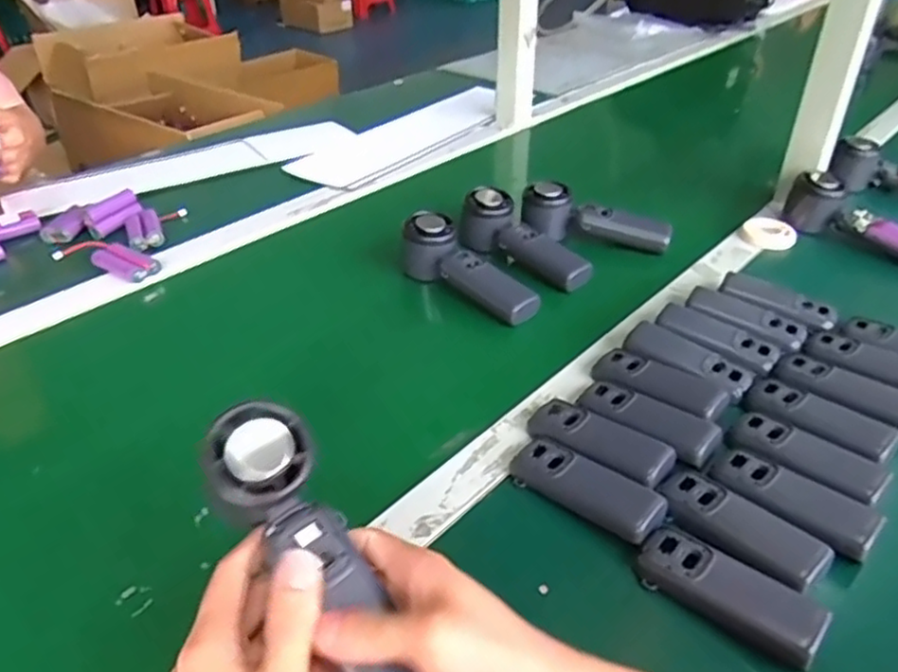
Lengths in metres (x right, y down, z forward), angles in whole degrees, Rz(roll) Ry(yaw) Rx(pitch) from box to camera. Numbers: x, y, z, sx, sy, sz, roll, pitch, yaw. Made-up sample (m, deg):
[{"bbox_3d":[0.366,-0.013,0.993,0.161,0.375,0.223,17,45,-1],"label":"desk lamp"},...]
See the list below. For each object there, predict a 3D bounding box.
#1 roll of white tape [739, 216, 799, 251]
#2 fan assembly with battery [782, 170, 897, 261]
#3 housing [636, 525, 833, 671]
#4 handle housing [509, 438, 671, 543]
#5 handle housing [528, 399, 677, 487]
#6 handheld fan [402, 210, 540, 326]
[{"bbox_3d":[0.364,-0.118,0.782,0.058,0.017,0.058,19,40,23],"label":"roll of white tape"},{"bbox_3d":[0.451,-0.127,0.754,0.041,0.055,0.162,-27,44,-32],"label":"fan assembly with battery"},{"bbox_3d":[0.165,0.151,0.410,0.103,0.018,0.042,29,45,33],"label":"housing"},{"bbox_3d":[0.094,0.104,0.474,0.106,0.016,0.041,25,43,30],"label":"handle housing"},{"bbox_3d":[0.109,0.077,0.508,0.107,0.017,0.046,24,42,29],"label":"handle housing"},{"bbox_3d":[0.020,-0.070,0.678,0.160,0.054,0.046,30,45,34],"label":"handheld fan"}]

